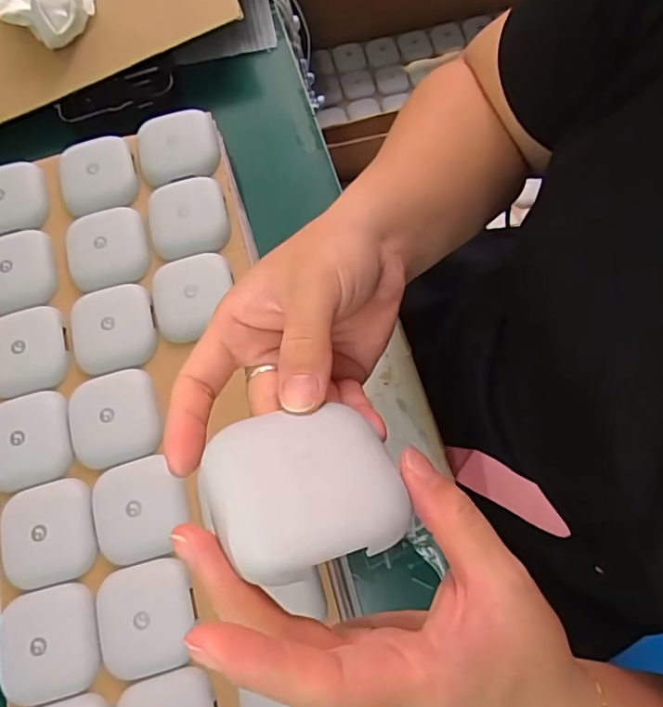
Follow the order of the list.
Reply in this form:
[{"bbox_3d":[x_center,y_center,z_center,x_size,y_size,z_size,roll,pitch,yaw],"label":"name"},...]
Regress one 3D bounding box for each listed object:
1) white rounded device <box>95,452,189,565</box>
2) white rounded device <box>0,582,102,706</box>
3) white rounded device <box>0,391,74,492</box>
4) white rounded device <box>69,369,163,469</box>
[{"bbox_3d":[-0.130,0.106,0.363,0.062,0.012,0.064,-14,73,-1],"label":"white rounded device"},{"bbox_3d":[-0.185,0.188,0.343,0.063,0.011,0.065,-13,73,0],"label":"white rounded device"},{"bbox_3d":[-0.220,0.061,0.381,0.058,0.012,0.064,-16,73,-2],"label":"white rounded device"},{"bbox_3d":[-0.159,0.046,0.383,0.063,0.012,0.065,-16,73,-2],"label":"white rounded device"}]

